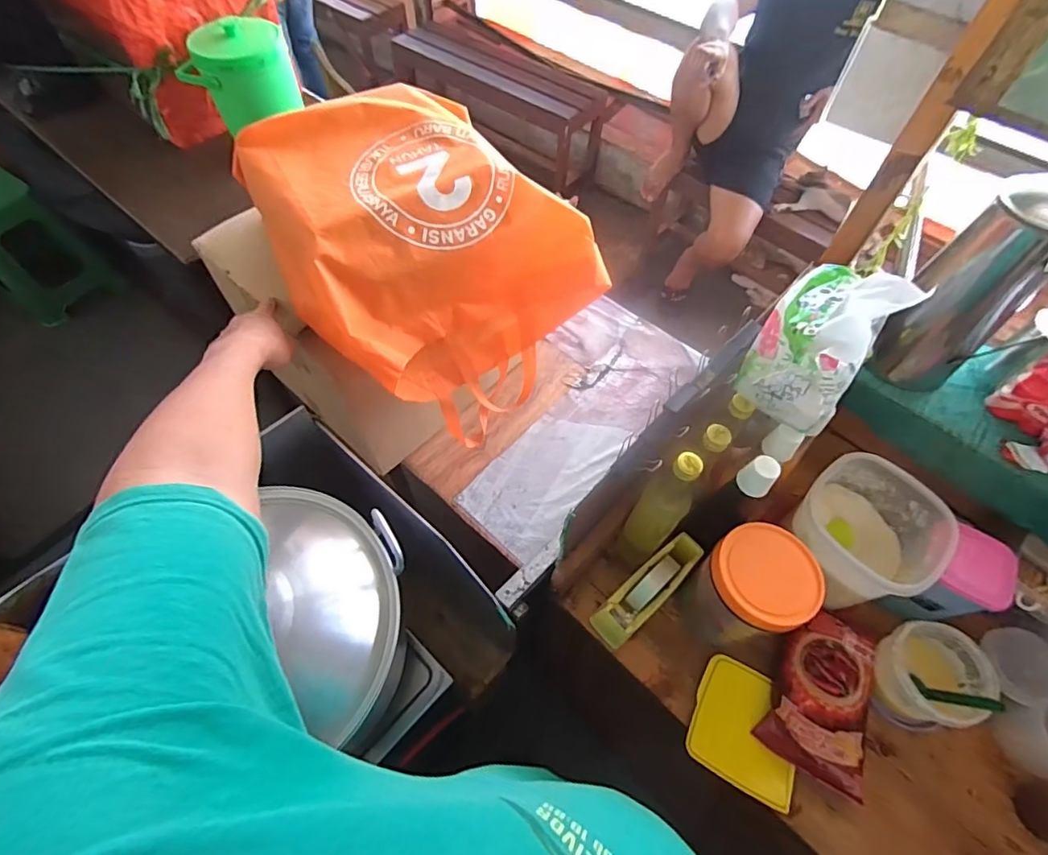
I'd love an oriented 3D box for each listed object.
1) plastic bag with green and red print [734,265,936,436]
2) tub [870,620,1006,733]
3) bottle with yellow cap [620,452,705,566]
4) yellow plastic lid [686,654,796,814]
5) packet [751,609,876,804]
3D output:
[{"bbox_3d":[0.350,-0.109,0.599,0.121,0.117,0.189,36,65,19],"label":"plastic bag with green and red print"},{"bbox_3d":[0.531,0.329,0.682,0.117,0.096,0.119,0,59,0],"label":"tub"},{"bbox_3d":[0.178,0.115,0.683,0.062,0.269,0.053,-34,65,-18],"label":"bottle with yellow cap"},{"bbox_3d":[0.296,0.397,0.683,0.133,0.018,0.140,23,62,13],"label":"yellow plastic lid"},{"bbox_3d":[0.404,0.355,0.685,0.127,0.040,0.191,27,63,15],"label":"packet"}]

